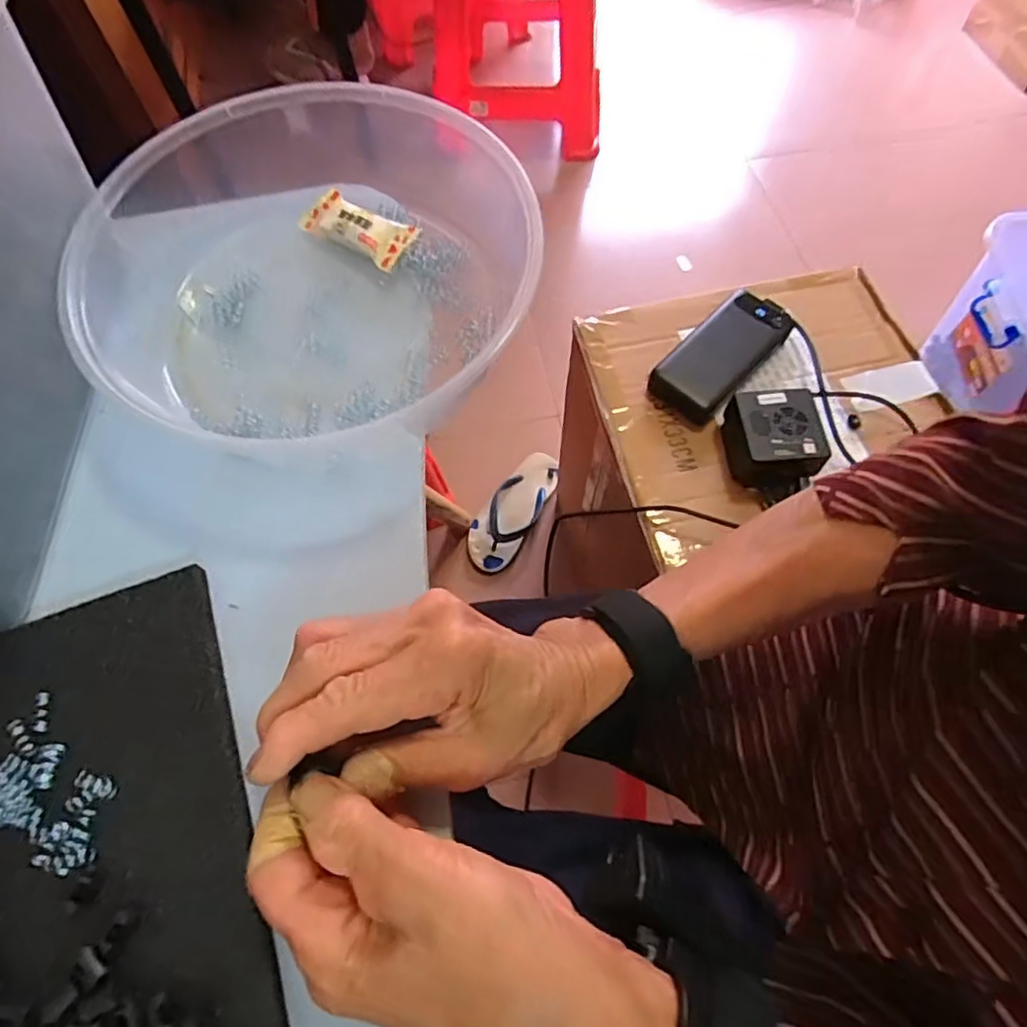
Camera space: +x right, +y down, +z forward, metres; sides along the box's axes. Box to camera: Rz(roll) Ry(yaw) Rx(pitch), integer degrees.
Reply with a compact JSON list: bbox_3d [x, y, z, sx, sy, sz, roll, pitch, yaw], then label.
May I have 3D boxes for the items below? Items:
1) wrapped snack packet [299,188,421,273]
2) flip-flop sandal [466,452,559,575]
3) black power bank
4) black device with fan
[{"bbox_3d":[-0.095,-0.175,0.376,0.073,0.014,0.032,31,70,16],"label":"wrapped snack packet"},{"bbox_3d":[-0.002,-0.007,1.052,0.095,0.051,0.239,25,68,13],"label":"flip-flop sandal"},{"bbox_3d":[0.212,-0.164,0.631,0.074,0.027,0.160,39,72,18],"label":"black power bank"},{"bbox_3d":[0.239,-0.071,0.567,0.073,0.057,0.079,-1,65,2],"label":"black device with fan"}]

